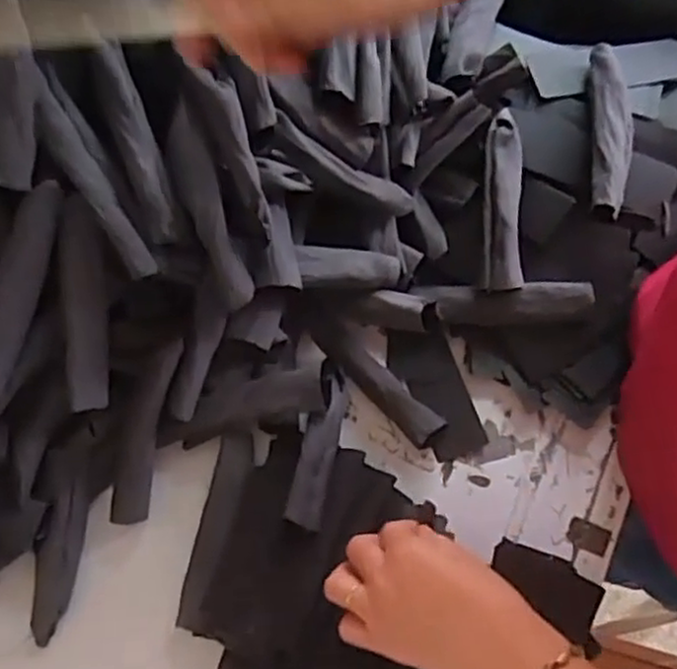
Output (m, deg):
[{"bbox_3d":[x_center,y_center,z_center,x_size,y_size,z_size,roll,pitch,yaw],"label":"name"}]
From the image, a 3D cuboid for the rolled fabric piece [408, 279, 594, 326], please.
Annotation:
[{"bbox_3d":[0.135,-0.026,0.594,0.139,0.031,0.030,-1,71,15],"label":"rolled fabric piece"}]

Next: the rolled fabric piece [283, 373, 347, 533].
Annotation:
[{"bbox_3d":[-0.014,0.086,0.557,0.025,0.030,0.120,11,72,5],"label":"rolled fabric piece"}]

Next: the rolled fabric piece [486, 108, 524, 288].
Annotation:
[{"bbox_3d":[0.134,-0.110,0.589,0.028,0.020,0.145,1,84,2],"label":"rolled fabric piece"}]

